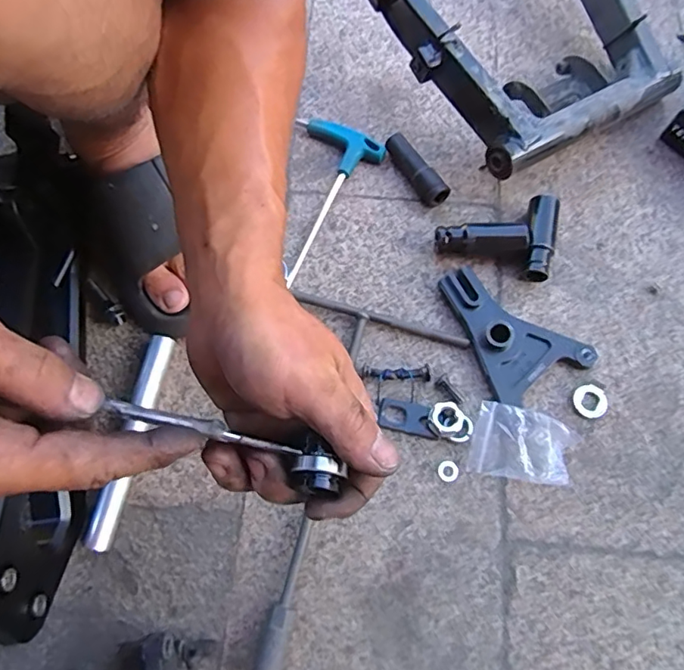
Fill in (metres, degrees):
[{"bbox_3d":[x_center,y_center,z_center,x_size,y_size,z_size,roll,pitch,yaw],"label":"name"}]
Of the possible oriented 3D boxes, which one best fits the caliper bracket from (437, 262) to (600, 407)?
[{"bbox_3d":[0.142,-0.010,0.458,0.085,0.020,0.123,-28,73,-9],"label":"caliper bracket"}]

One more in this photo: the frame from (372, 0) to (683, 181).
[{"bbox_3d":[0.147,-0.327,0.520,0.260,0.113,0.327,-32,73,-10],"label":"frame"}]

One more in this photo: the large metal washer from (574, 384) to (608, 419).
[{"bbox_3d":[0.205,0.055,0.443,0.027,0.004,0.028,0,71,0],"label":"large metal washer"}]

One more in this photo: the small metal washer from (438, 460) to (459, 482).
[{"bbox_3d":[0.084,0.107,0.425,0.016,0.004,0.016,0,71,0],"label":"small metal washer"}]

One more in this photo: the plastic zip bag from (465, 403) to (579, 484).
[{"bbox_3d":[0.143,0.086,0.421,0.078,0.025,0.052,8,71,3],"label":"plastic zip bag"}]

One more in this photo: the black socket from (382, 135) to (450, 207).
[{"bbox_3d":[0.069,-0.158,0.509,0.021,0.026,0.080,-33,74,-10],"label":"black socket"}]

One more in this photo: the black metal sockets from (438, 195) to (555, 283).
[{"bbox_3d":[0.138,-0.095,0.484,0.100,0.029,0.075,12,71,5],"label":"black metal sockets"}]

